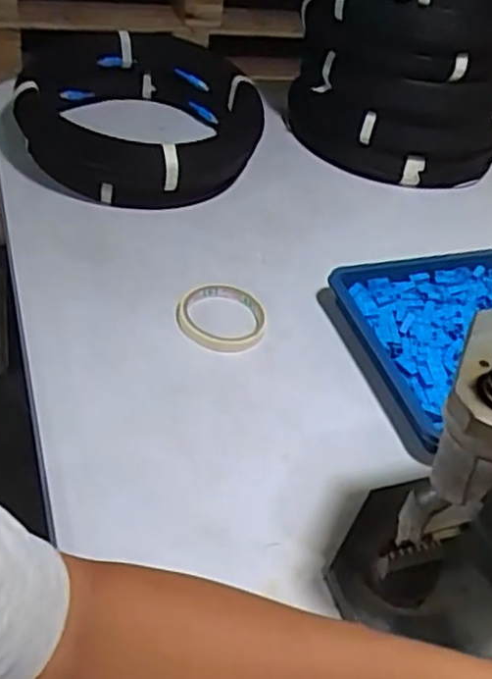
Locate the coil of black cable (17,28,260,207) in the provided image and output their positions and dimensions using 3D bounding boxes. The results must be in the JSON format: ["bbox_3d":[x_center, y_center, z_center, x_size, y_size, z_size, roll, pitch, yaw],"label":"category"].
[{"bbox_3d":[-0.131,-0.288,0.905,0.281,0.094,0.293,5,44,-7],"label":"coil of black cable"}]

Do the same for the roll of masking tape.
[{"bbox_3d":[-0.025,-0.023,0.730,0.090,0.017,0.082,3,44,-3],"label":"roll of masking tape"}]

